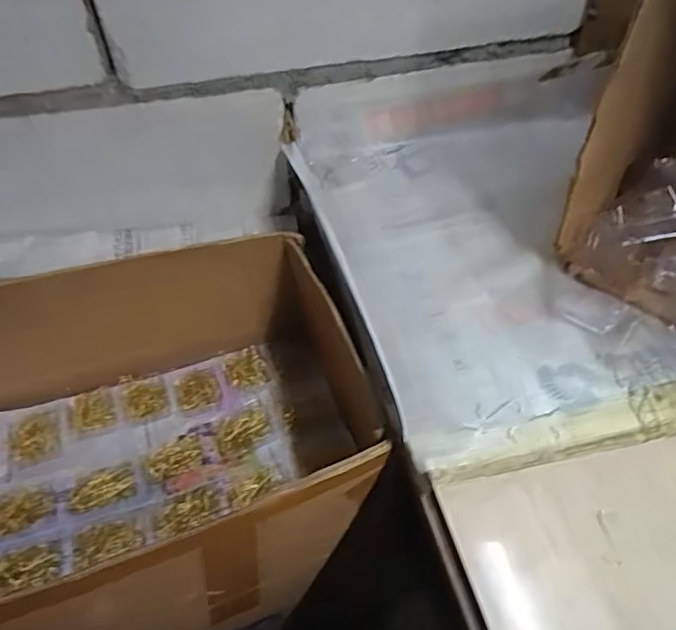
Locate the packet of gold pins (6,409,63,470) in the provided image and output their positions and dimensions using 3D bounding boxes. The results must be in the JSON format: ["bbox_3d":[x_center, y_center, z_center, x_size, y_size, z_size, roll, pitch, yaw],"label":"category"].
[{"bbox_3d":[-0.367,0.149,0.694,0.054,0.006,0.075,-18,49,-16],"label":"packet of gold pins"}]

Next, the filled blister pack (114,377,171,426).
[{"bbox_3d":[-0.252,0.109,0.742,0.061,0.013,0.069,-18,49,-16],"label":"filled blister pack"}]

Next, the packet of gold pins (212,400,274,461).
[{"bbox_3d":[-0.117,0.141,0.708,0.071,0.014,0.063,-20,50,-18],"label":"packet of gold pins"}]

